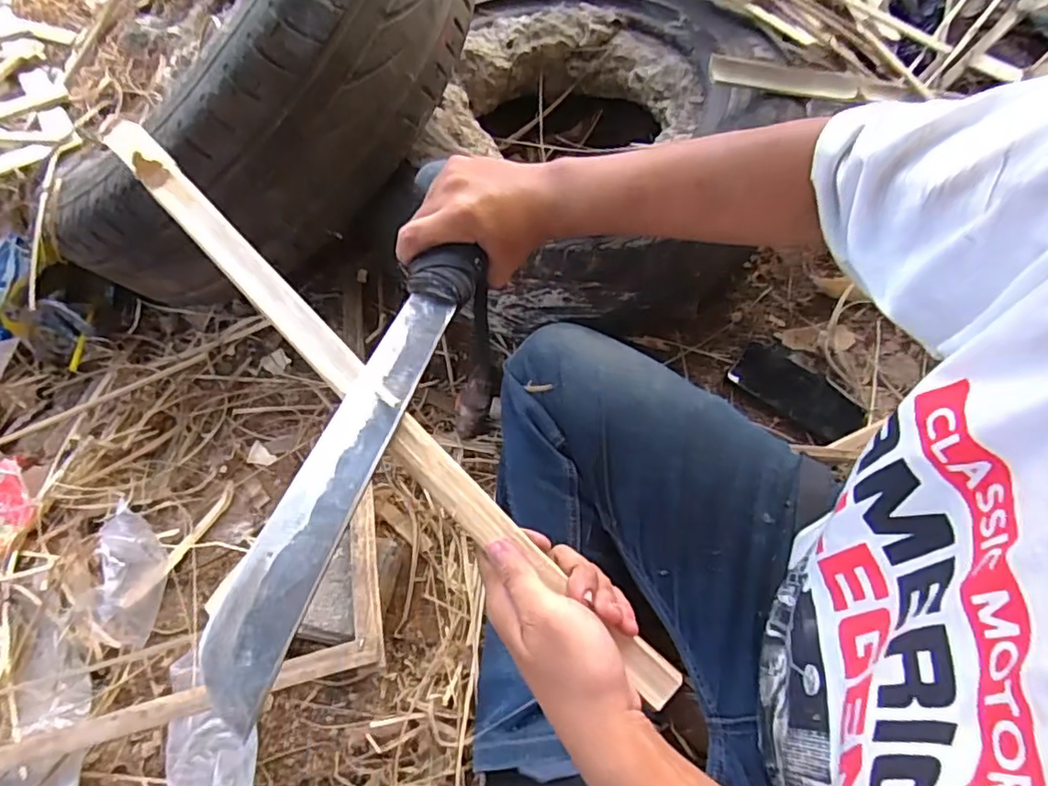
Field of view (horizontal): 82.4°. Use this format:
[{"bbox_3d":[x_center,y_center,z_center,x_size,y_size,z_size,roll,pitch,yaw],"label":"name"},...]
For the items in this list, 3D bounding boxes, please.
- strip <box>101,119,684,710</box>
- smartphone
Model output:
[{"bbox_3d":[-0.104,-0.009,0.372,0.510,0.016,0.029,44,67,10],"label":"strip"},{"bbox_3d":[0.334,-0.003,0.731,0.154,0.009,0.076,34,64,16],"label":"smartphone"}]

